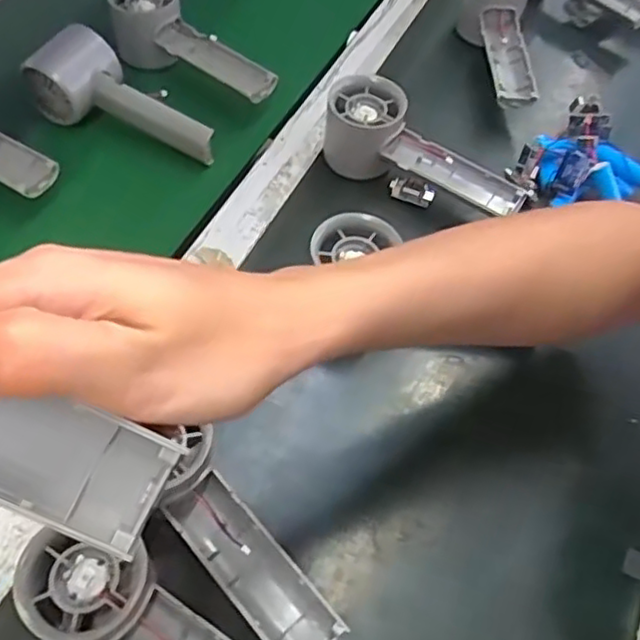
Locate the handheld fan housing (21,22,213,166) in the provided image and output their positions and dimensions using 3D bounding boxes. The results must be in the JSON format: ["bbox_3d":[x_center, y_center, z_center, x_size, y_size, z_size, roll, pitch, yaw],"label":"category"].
[{"bbox_3d":[-0.149,-0.168,0.524,0.146,0.055,0.050,26,58,-2],"label":"handheld fan housing"}]

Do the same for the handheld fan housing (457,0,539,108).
[{"bbox_3d":[0.160,-0.243,0.589,0.057,0.049,0.154,-2,70,-6],"label":"handheld fan housing"}]

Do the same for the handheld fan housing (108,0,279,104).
[{"bbox_3d":[-0.107,-0.225,0.555,0.153,0.054,0.052,38,62,19],"label":"handheld fan housing"}]

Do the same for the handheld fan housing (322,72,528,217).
[{"bbox_3d":[0.074,-0.122,0.510,0.159,0.060,0.059,28,58,-1],"label":"handheld fan housing"}]

